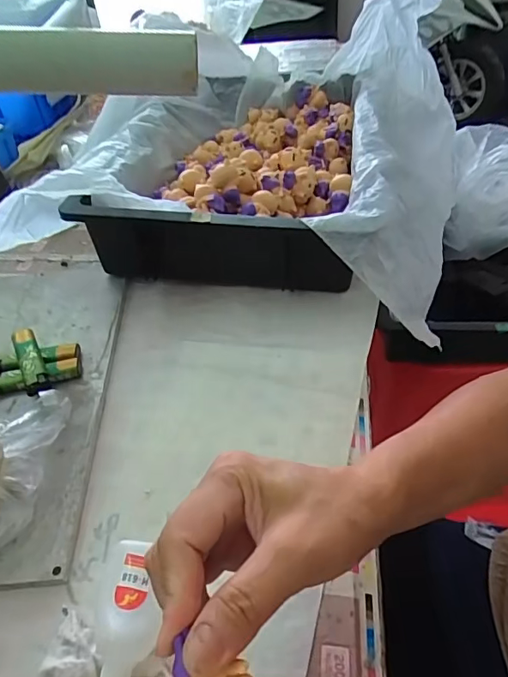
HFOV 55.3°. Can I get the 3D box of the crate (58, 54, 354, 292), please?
[{"bbox_3d":[-0.009,-0.218,0.634,0.270,0.112,0.424,5,42,9],"label":"crate"}]

